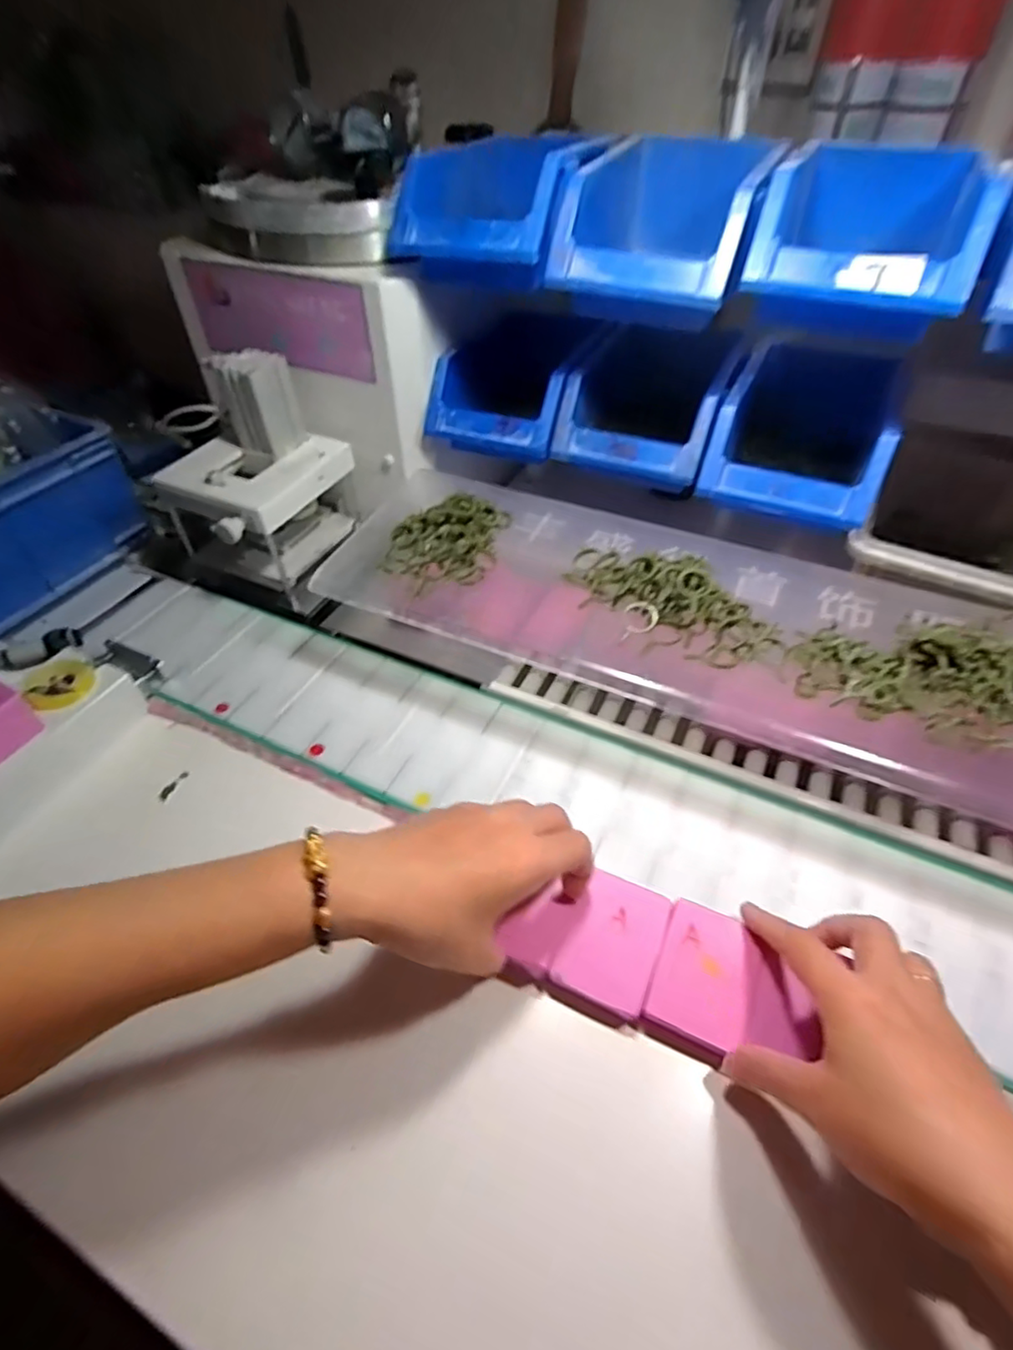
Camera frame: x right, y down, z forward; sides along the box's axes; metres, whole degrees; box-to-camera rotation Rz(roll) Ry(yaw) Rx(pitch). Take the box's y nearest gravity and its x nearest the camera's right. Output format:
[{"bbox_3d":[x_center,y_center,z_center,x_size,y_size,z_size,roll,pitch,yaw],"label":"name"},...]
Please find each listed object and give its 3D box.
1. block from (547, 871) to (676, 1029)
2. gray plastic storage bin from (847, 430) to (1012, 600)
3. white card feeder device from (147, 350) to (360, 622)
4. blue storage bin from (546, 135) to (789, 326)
[{"bbox_3d":[0.062,0.159,0.361,0.051,0.020,0.071,20,50,18],"label":"block"},{"bbox_3d":[0.373,-0.101,0.498,0.155,0.096,0.198,27,52,23],"label":"gray plastic storage bin"},{"bbox_3d":[-0.240,-0.181,0.572,0.128,0.178,0.147,17,49,16],"label":"white card feeder device"},{"bbox_3d":[0.121,-0.336,0.456,0.124,0.082,0.205,17,49,16],"label":"blue storage bin"}]

